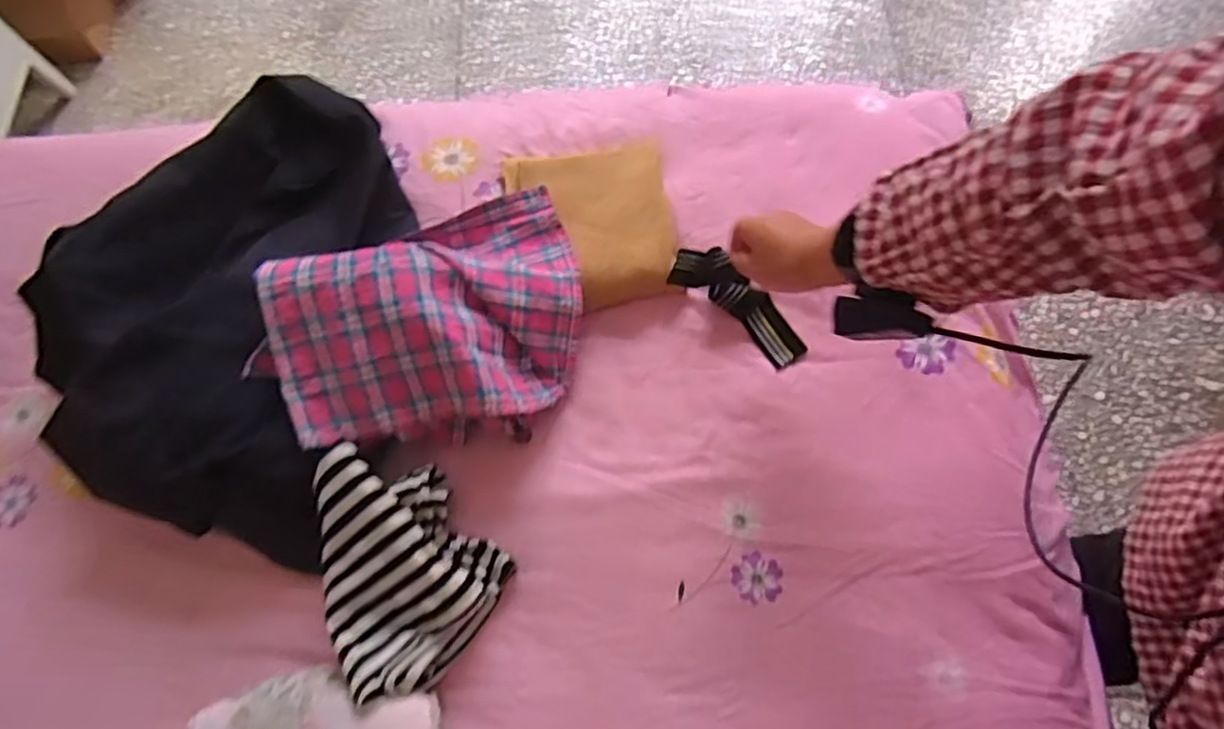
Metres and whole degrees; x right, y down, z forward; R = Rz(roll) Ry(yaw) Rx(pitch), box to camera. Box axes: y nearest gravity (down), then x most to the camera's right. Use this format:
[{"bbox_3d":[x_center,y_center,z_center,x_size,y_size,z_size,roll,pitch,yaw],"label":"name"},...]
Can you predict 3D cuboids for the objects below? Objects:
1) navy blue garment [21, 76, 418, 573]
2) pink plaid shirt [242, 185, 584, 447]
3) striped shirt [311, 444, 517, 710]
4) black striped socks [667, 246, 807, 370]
[{"bbox_3d":[-0.406,-0.085,0.729,0.324,0.107,0.531,3,69,4],"label":"navy blue garment"},{"bbox_3d":[-0.192,-0.061,0.709,0.308,0.126,0.267,-6,68,1],"label":"pink plaid shirt"},{"bbox_3d":[-0.206,0.186,0.640,0.164,0.083,0.200,-41,72,-12],"label":"striped shirt"},{"bbox_3d":[0.134,-0.063,0.722,0.160,0.022,0.058,42,76,4],"label":"black striped socks"}]

